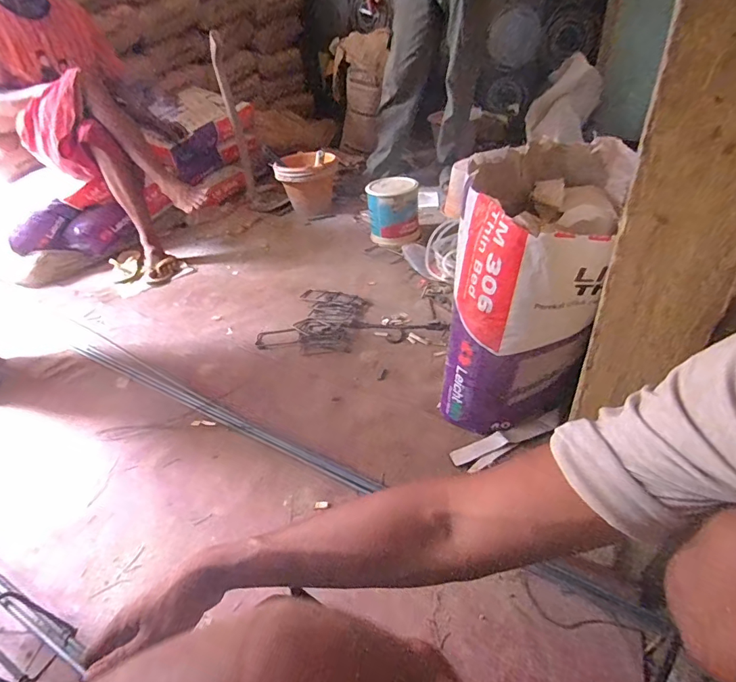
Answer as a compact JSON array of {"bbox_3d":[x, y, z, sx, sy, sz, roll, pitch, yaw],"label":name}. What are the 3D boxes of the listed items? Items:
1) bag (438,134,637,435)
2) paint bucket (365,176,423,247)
[{"bbox_3d":[0.270,-0.057,0.745,0.227,0.450,0.296,12,41,25],"label":"bag"},{"bbox_3d":[0.091,-0.456,1.514,0.179,0.179,0.162,1,38,11],"label":"paint bucket"}]

